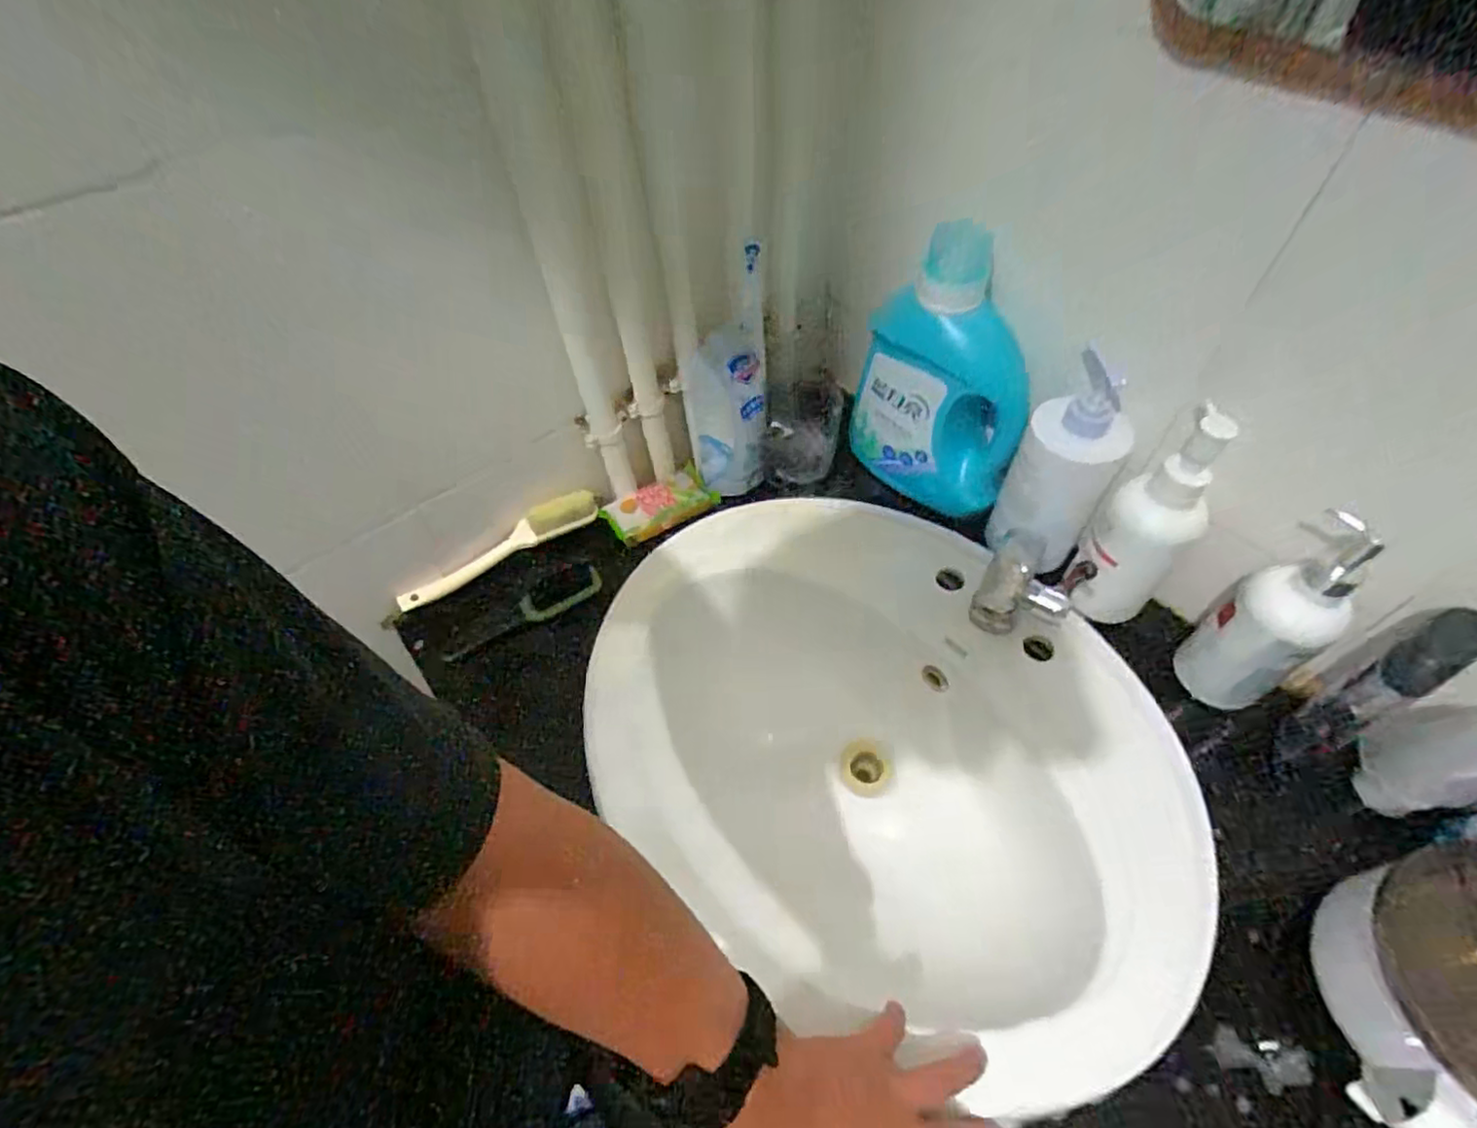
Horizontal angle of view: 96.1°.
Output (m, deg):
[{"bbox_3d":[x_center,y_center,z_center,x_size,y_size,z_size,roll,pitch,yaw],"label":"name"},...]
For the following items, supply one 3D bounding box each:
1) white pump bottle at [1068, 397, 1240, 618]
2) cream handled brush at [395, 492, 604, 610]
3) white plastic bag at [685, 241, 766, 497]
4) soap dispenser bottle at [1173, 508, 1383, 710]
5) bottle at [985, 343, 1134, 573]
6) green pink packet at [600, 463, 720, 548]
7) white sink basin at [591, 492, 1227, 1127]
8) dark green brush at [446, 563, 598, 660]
[{"bbox_3d":[0.339,-0.027,0.554,0.072,0.212,0.057,32,62,23],"label":"white pump bottle"},{"bbox_3d":[-0.246,-0.016,0.684,0.218,0.043,0.021,-27,57,-16],"label":"cream handled brush"},{"bbox_3d":[-0.014,-0.188,0.687,0.089,0.226,0.083,-10,54,-5],"label":"white plastic bag"},{"bbox_3d":[0.408,0.036,0.501,0.067,0.181,0.070,-36,60,-21],"label":"soap dispenser bottle"},{"bbox_3d":[0.277,-0.067,0.573,0.084,0.167,0.074,24,59,18],"label":"bottle"},{"bbox_3d":[-0.084,-0.064,0.720,0.119,0.029,0.054,-22,56,-13],"label":"green pink packet"},{"bbox_3d":[0.128,0.167,0.637,0.534,0.196,0.359,30,58,26],"label":"white sink basin"},{"bbox_3d":[-0.221,0.047,0.682,0.161,0.031,0.038,-25,57,-14],"label":"dark green brush"}]

